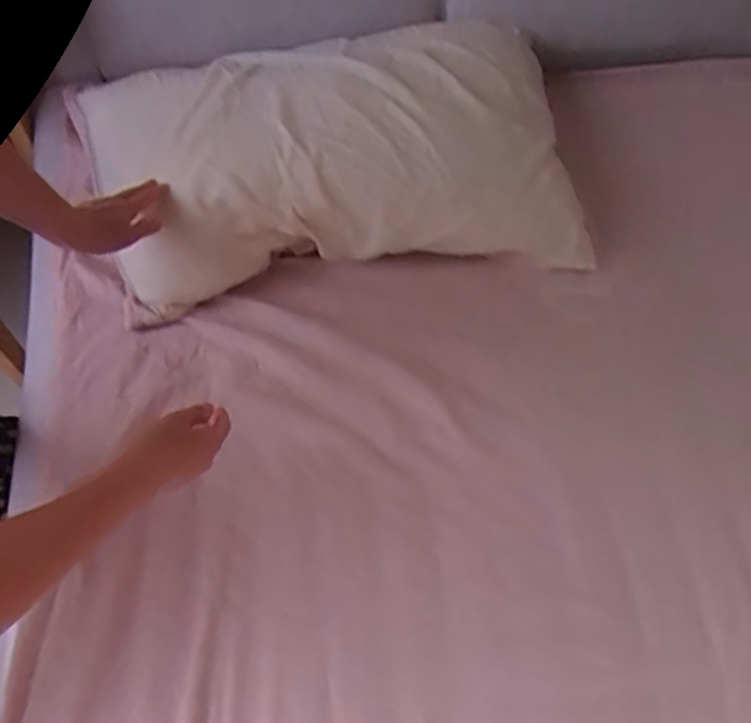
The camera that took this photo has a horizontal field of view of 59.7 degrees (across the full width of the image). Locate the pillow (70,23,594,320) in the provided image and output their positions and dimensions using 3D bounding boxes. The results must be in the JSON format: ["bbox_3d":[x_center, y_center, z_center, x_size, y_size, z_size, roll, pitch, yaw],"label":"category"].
[{"bbox_3d":[-0.068,-0.267,0.874,0.641,0.151,0.348,-9,60,-4],"label":"pillow"}]

